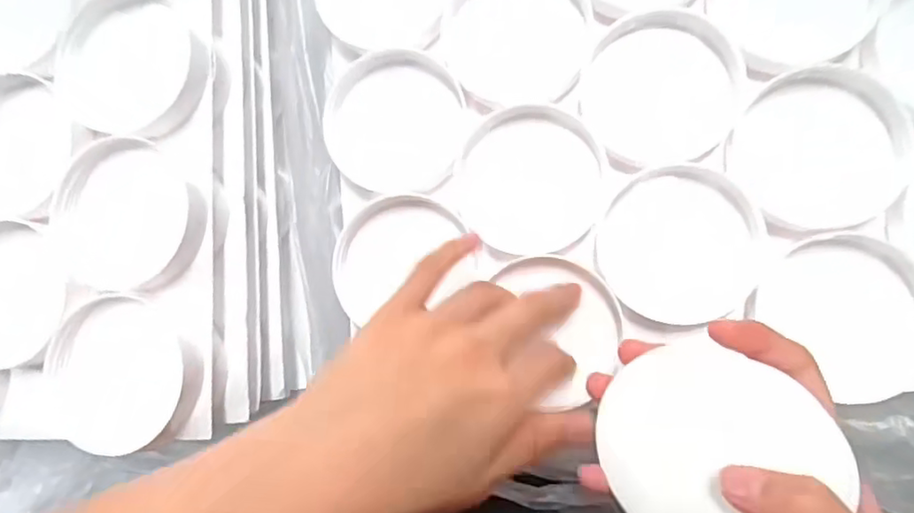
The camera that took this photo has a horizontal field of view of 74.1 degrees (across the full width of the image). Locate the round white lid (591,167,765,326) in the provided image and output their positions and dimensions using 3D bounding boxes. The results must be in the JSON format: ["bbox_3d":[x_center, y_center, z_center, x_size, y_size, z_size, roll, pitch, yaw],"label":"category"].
[{"bbox_3d":[0.110,-0.005,0.302,0.076,0.005,0.075,-1,86,11],"label":"round white lid"}]

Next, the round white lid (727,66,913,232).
[{"bbox_3d":[0.176,-0.052,0.295,0.072,0.018,0.075,-1,86,11],"label":"round white lid"}]

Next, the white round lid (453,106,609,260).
[{"bbox_3d":[0.038,-0.040,0.320,0.074,0.007,0.075,5,87,11],"label":"white round lid"}]

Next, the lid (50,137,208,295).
[{"bbox_3d":[-0.169,-0.019,0.311,0.073,0.013,0.076,-1,87,9],"label":"lid"}]

